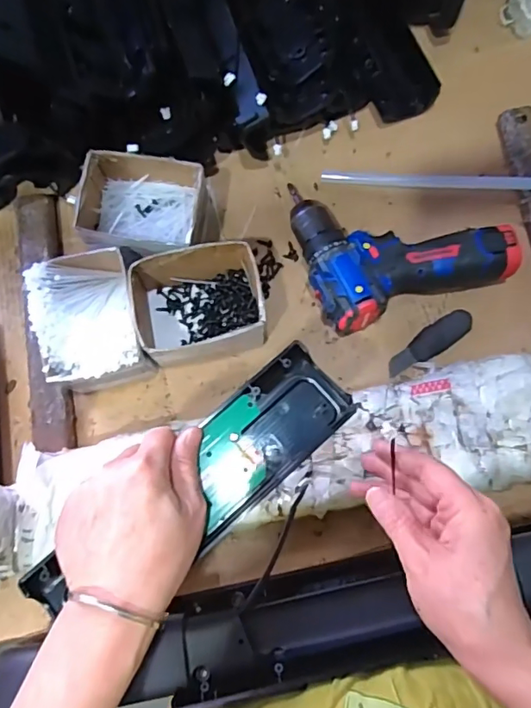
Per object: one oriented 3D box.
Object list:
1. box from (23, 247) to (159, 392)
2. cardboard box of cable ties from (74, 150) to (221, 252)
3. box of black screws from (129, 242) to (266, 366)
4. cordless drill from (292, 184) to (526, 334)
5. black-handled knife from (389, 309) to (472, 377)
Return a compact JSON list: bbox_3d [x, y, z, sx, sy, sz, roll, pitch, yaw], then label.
[{"bbox_3d":[-0.166,-0.029,0.503,0.092,0.092,0.131,-19,79,-3],"label":"box"},{"bbox_3d":[-0.118,-0.145,0.530,0.124,0.082,0.091,5,78,2],"label":"cardboard box of cable ties"},{"bbox_3d":[-0.066,-0.051,0.513,0.118,0.080,0.096,-11,78,-2],"label":"box of black screws"},{"bbox_3d":[0.137,-0.120,0.536,0.201,0.060,0.149,-18,78,-3],"label":"cordless drill"},{"bbox_3d":[0.169,-0.011,0.535,0.101,0.017,0.030,-32,80,-6],"label":"black-handled knife"}]

